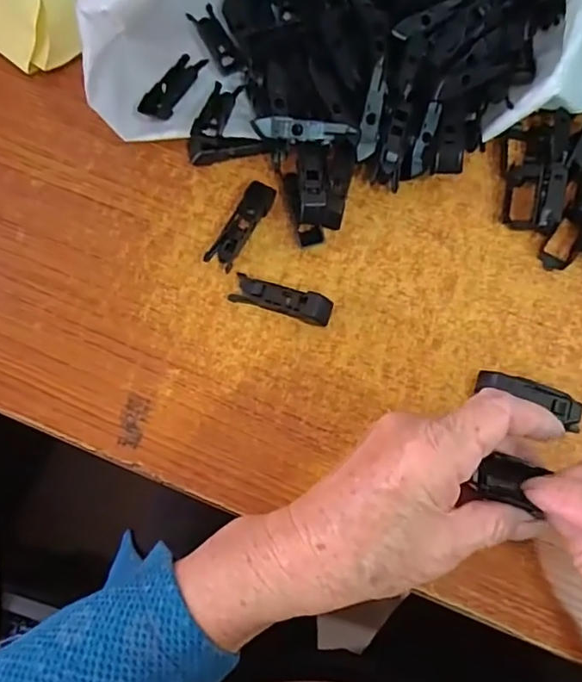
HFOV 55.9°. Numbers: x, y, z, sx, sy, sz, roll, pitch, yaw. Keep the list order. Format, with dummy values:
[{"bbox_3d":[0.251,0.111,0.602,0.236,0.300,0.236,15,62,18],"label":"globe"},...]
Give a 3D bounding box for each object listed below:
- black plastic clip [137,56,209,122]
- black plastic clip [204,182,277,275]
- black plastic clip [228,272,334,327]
[{"bbox_3d":[-0.086,-0.188,0.406,0.021,0.010,0.064,35,66,-12],"label":"black plastic clip"},{"bbox_3d":[-0.034,-0.080,0.378,0.019,0.011,0.067,29,78,7],"label":"black plastic clip"},{"bbox_3d":[-0.006,-0.027,0.367,0.067,0.014,0.020,17,77,5],"label":"black plastic clip"}]

